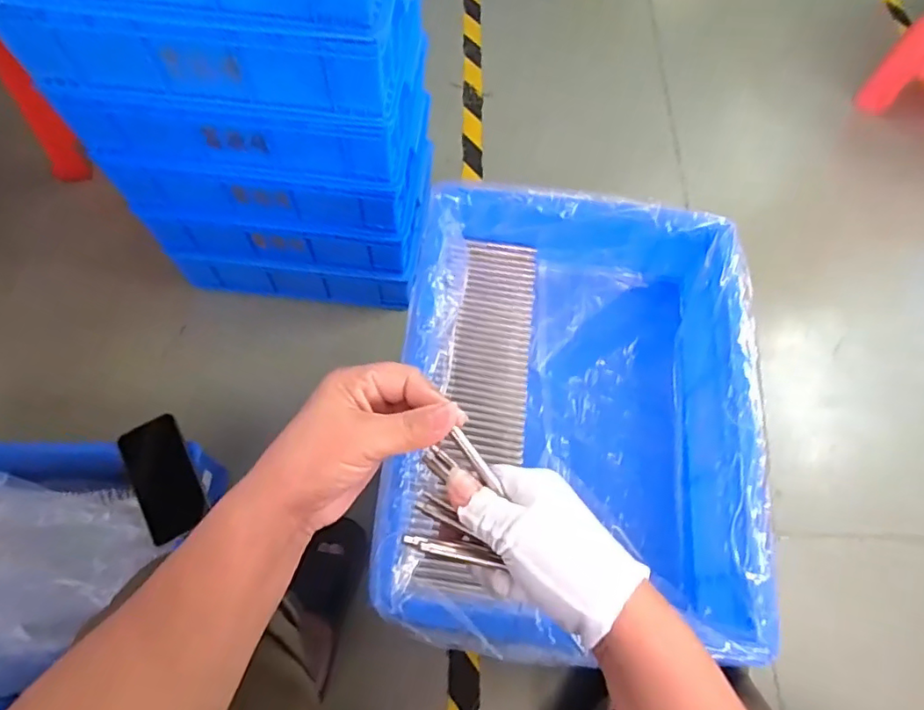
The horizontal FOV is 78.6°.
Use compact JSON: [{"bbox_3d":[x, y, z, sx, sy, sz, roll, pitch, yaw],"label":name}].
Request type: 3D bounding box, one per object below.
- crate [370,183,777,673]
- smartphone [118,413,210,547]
[{"bbox_3d":[0.100,0.051,0.536,0.304,0.119,0.414,8,65,1],"label":"crate"},{"bbox_3d":[-0.388,0.156,0.733,0.074,0.009,0.144,-22,81,-23],"label":"smartphone"}]

